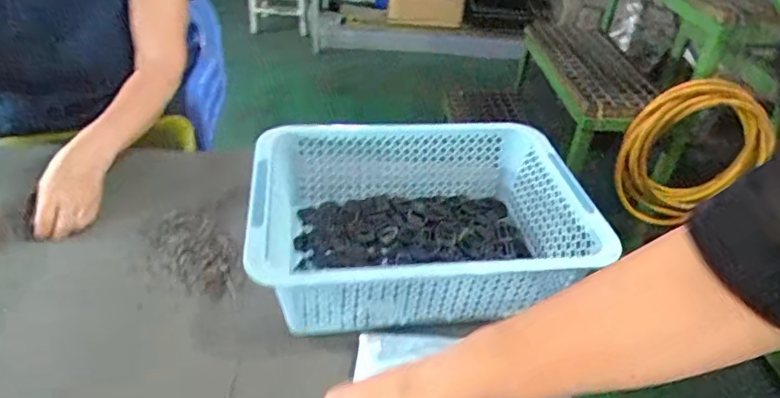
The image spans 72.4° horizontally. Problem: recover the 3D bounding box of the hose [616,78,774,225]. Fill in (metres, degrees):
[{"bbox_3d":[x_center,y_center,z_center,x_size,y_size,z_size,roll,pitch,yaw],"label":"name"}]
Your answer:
[{"bbox_3d":[0.754,-0.101,1.370,0.322,0.405,0.063,7,36,4],"label":"hose"}]

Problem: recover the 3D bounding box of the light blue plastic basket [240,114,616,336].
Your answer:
[{"bbox_3d":[0.037,0.027,0.659,0.380,0.119,0.284,-2,38,-9],"label":"light blue plastic basket"}]

